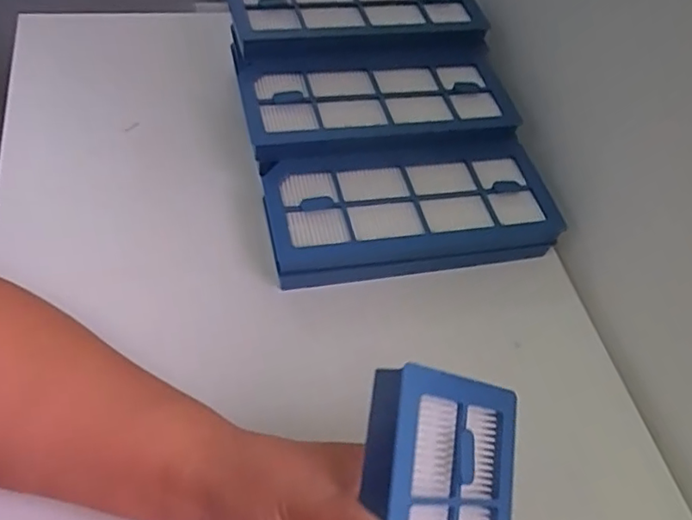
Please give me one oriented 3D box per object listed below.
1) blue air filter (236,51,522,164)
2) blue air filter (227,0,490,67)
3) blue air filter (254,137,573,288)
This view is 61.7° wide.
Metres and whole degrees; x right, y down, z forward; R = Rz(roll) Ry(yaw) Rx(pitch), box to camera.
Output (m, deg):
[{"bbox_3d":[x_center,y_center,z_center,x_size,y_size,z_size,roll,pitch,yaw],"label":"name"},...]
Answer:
[{"bbox_3d":[0.027,-0.120,0.435,0.201,0.026,0.083,-6,56,-14],"label":"blue air filter"},{"bbox_3d":[0.011,-0.201,0.465,0.200,0.028,0.094,-7,56,-15],"label":"blue air filter"},{"bbox_3d":[0.047,-0.036,0.414,0.207,0.038,0.087,-6,56,-15],"label":"blue air filter"}]

